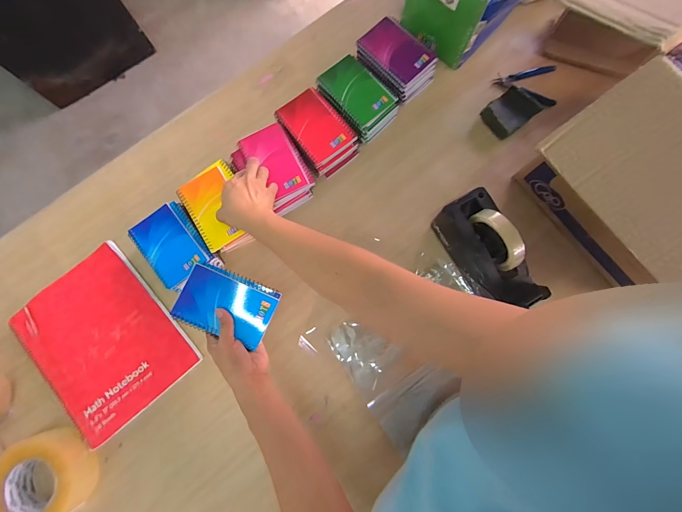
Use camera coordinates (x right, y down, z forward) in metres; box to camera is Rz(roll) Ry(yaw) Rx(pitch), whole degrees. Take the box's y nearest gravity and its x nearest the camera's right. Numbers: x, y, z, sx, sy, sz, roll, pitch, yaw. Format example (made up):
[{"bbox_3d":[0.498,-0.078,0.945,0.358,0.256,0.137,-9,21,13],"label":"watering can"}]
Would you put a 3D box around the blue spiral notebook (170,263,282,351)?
[{"bbox_3d":[-0.165,0.071,0.466,0.131,0.017,0.088,22,81,-8],"label":"blue spiral notebook"}]

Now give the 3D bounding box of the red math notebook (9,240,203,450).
[{"bbox_3d":[-0.398,0.140,0.538,0.209,0.014,0.266,-40,81,-6],"label":"red math notebook"}]

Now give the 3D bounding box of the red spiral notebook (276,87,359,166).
[{"bbox_3d":[-0.047,-0.237,0.580,0.092,0.015,0.128,-38,80,-6],"label":"red spiral notebook"}]

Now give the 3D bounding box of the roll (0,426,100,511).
[{"bbox_3d":[-0.453,0.340,0.480,0.129,0.048,0.129,0,79,1],"label":"roll"}]

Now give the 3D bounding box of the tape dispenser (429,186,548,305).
[{"bbox_3d":[0.234,-0.005,0.501,0.074,0.120,0.191,-30,80,-5],"label":"tape dispenser"}]

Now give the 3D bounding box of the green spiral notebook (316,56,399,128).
[{"bbox_3d":[0.028,-0.307,0.592,0.086,0.015,0.131,-41,81,-7],"label":"green spiral notebook"}]

